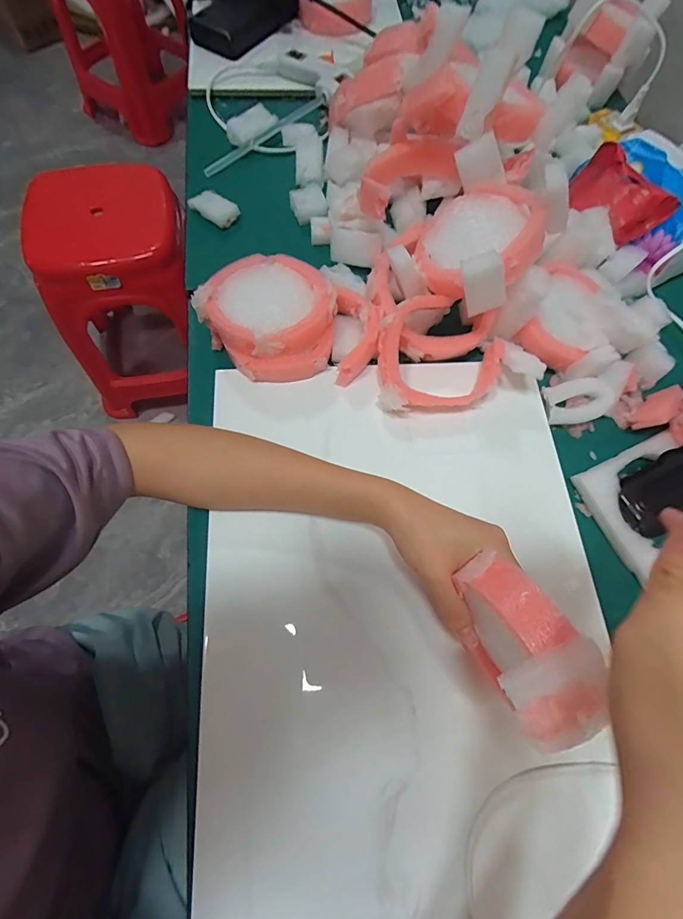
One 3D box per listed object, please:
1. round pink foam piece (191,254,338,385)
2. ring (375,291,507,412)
[{"bbox_3d":[-0.060,-0.125,0.370,0.102,0.051,0.112,-40,74,-16],"label":"round pink foam piece"},{"bbox_3d":[0.082,-0.087,0.359,0.101,0.054,0.094,1,68,-3],"label":"ring"}]

